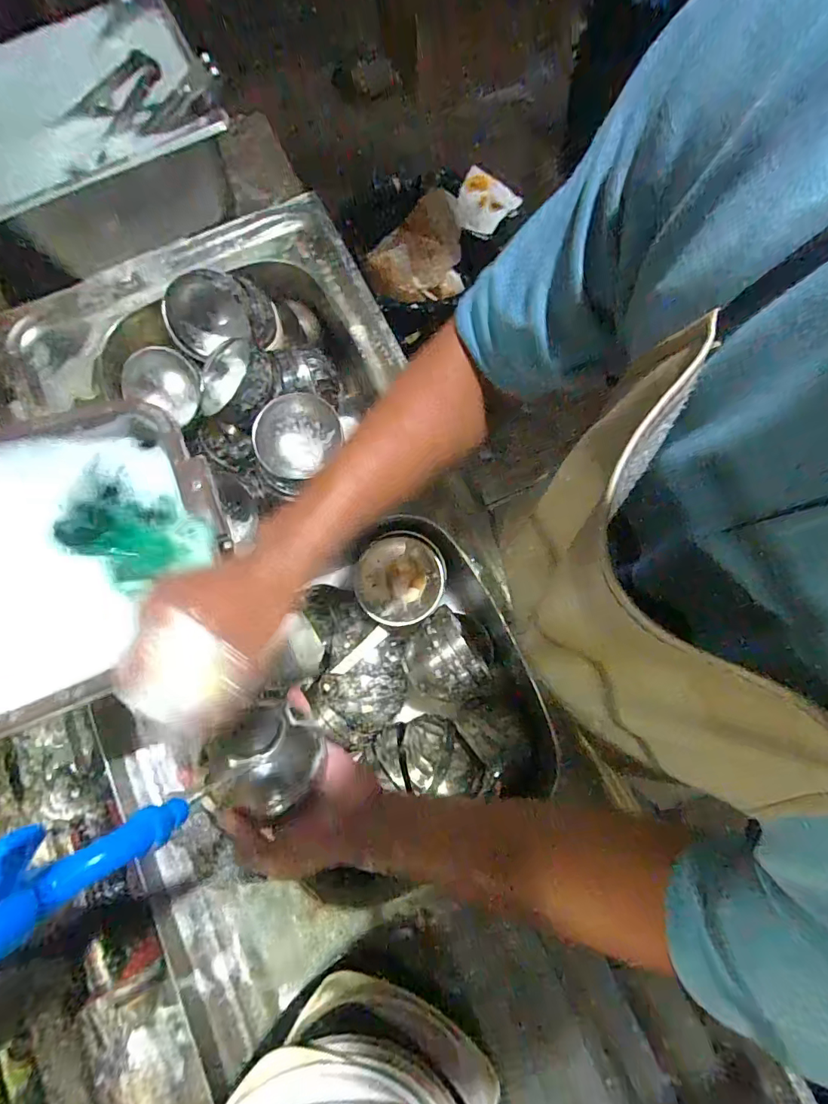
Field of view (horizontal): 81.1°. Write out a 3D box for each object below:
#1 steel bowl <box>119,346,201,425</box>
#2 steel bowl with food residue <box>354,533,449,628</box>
[{"bbox_3d":[-0.356,-0.247,0.700,0.090,0.103,0.045,-41,38,18],"label":"steel bowl"},{"bbox_3d":[-0.018,0.037,0.639,0.115,0.048,0.115,0,76,1],"label":"steel bowl with food residue"}]

